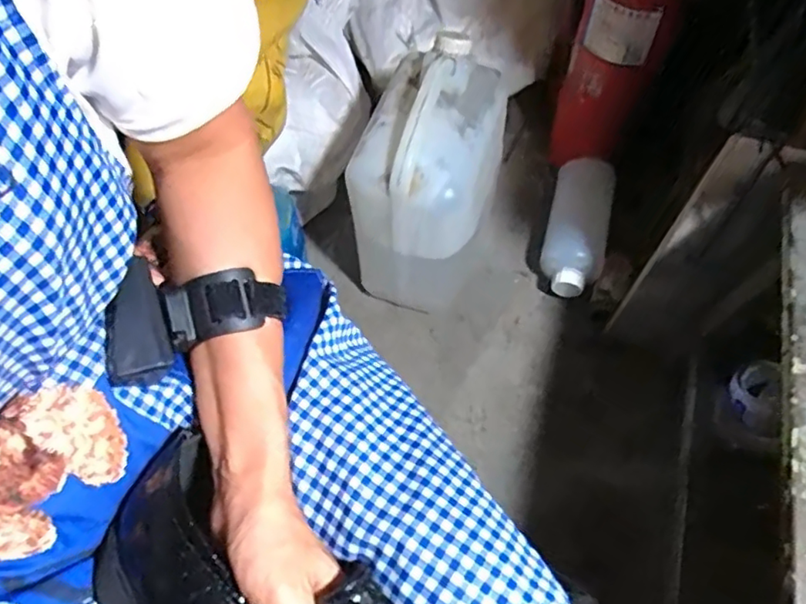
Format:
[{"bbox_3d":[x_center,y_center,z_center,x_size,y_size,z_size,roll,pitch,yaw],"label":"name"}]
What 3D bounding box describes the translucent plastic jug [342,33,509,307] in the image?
[{"bbox_3d":[0.033,-0.148,0.792,0.158,0.310,0.219,14,63,9],"label":"translucent plastic jug"}]

